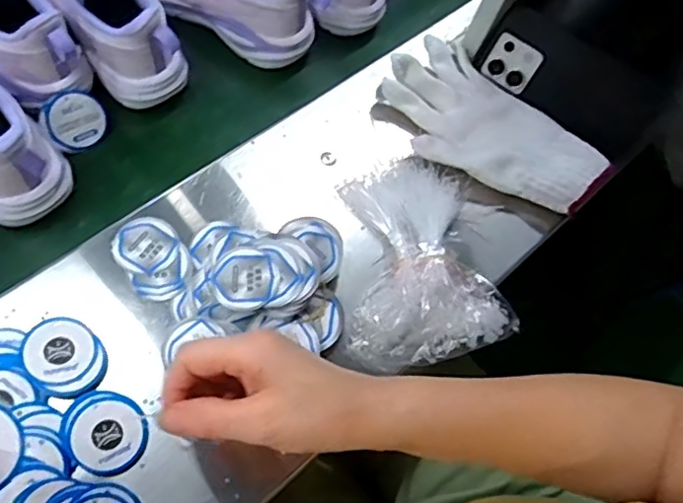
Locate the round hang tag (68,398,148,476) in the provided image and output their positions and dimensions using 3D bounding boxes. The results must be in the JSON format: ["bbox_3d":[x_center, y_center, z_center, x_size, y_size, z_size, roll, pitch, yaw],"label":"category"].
[{"bbox_3d":[-0.157,0.125,0.410,0.048,0.004,0.050,9,66,-21],"label":"round hang tag"}]

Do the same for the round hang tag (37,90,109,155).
[{"bbox_3d":[-0.230,-0.114,0.524,0.050,0.004,0.050,-4,98,-33],"label":"round hang tag"}]

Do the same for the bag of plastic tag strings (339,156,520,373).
[{"bbox_3d":[0.058,0.004,0.498,0.126,0.024,0.172,-7,62,-14],"label":"bag of plastic tag strings"}]

